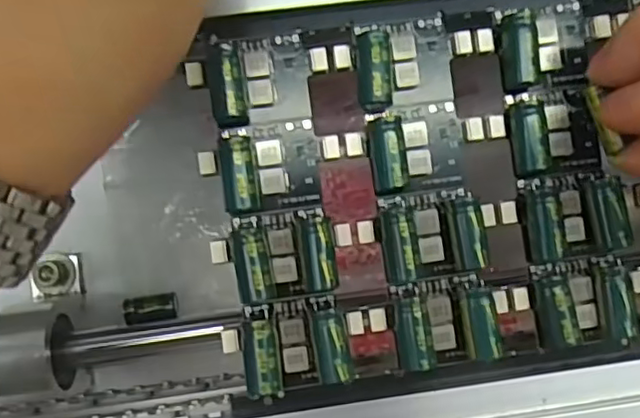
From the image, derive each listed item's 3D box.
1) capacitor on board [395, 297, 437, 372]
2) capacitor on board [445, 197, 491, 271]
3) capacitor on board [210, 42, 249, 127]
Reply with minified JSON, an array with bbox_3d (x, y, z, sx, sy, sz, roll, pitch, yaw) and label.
[{"bbox_3d":[0.027,0.035,0.174,0.009,0.007,0.020,-4,88,-4],"label":"capacitor on board"},{"bbox_3d":[0.042,0.007,0.177,0.009,0.008,0.020,-11,89,-4],"label":"capacitor on board"},{"bbox_3d":[-0.026,-0.034,0.173,0.009,0.007,0.022,-7,88,-4],"label":"capacitor on board"}]

